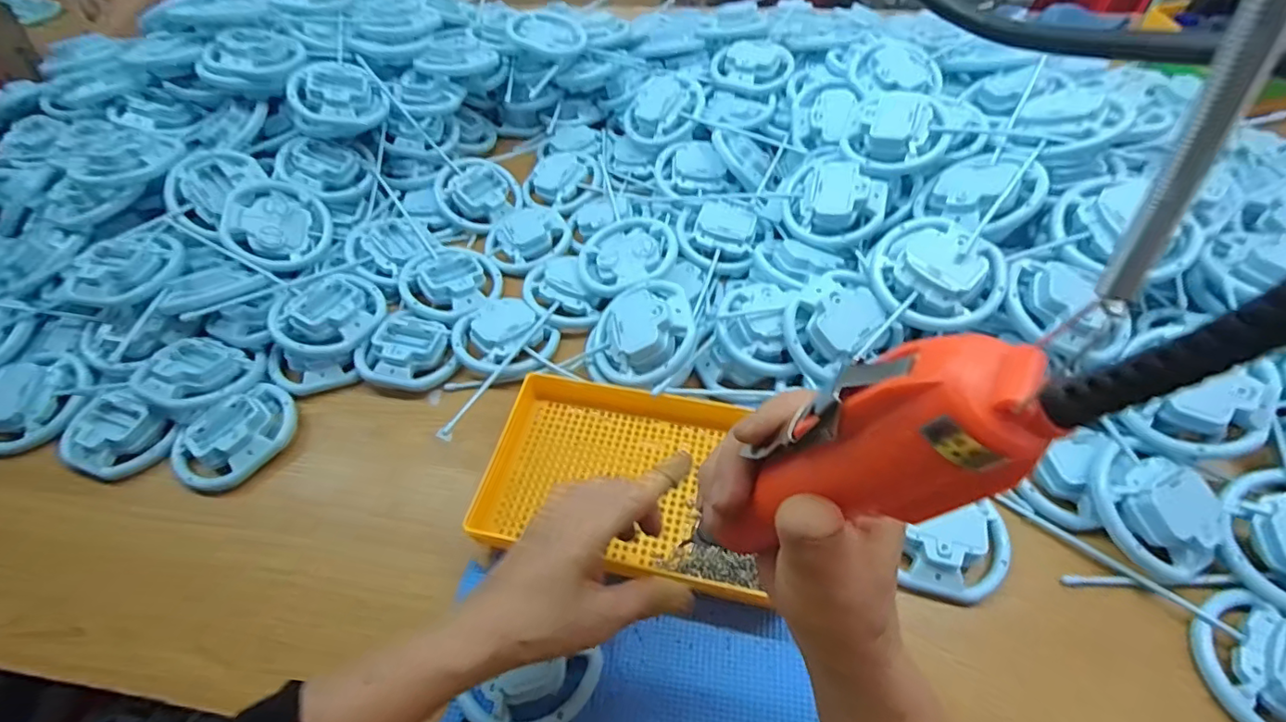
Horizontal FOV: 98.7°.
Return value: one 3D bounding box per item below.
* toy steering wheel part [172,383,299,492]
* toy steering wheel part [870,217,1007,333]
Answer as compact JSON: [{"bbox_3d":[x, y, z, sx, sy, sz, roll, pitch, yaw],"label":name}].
[{"bbox_3d":[-0.361,0.069,0.491,0.101,0.025,0.072,-37,60,-23],"label":"toy steering wheel part"},{"bbox_3d":[0.245,-0.076,0.464,0.096,0.044,0.104,-26,56,-16],"label":"toy steering wheel part"}]

